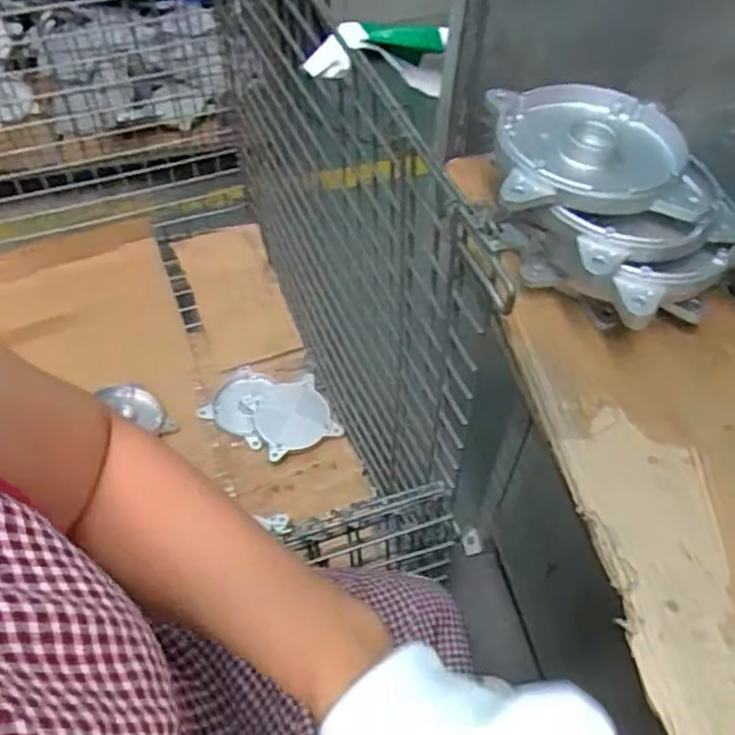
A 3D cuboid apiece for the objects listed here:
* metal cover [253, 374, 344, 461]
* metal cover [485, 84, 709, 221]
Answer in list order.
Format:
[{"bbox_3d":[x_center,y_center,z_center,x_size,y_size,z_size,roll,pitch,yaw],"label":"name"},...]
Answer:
[{"bbox_3d":[-0.141,0.090,1.268,0.139,0.035,0.141,-24,57,-18],"label":"metal cover"},{"bbox_3d":[0.172,-0.169,0.521,0.144,0.025,0.134,2,53,1],"label":"metal cover"}]

